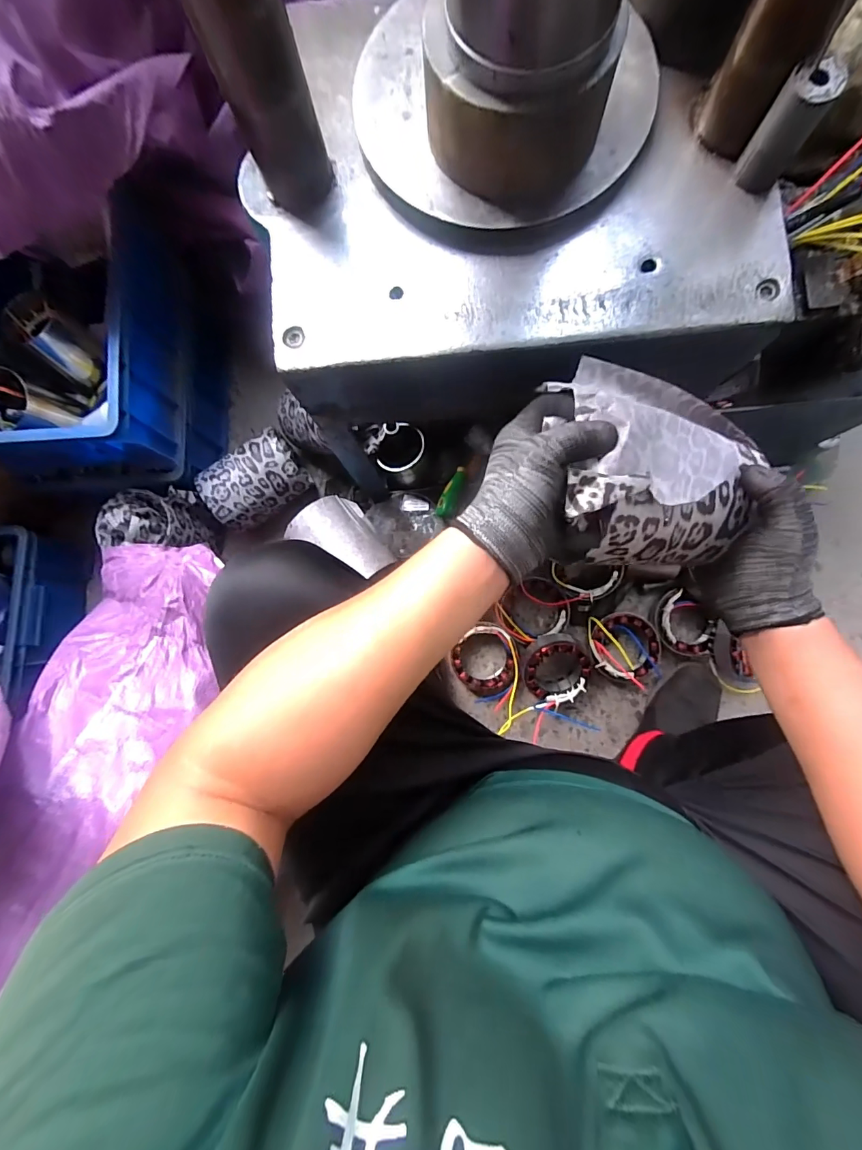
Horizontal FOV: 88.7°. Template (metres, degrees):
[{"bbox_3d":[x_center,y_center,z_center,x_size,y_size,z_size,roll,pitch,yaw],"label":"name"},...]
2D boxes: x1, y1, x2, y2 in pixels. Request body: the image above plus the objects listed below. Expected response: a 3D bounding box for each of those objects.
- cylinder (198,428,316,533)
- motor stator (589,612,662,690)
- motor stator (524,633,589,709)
[{"bbox_3d":[-0.307,-0.162,0.785,0.163,0.105,0.112,-31,84,0],"label":"cylinder"},{"bbox_3d":[0.333,0.129,0.759,0.117,0.057,0.125,0,85,4],"label":"motor stator"},{"bbox_3d":[0.211,0.160,0.751,0.110,0.045,0.115,-23,100,1],"label":"motor stator"}]

